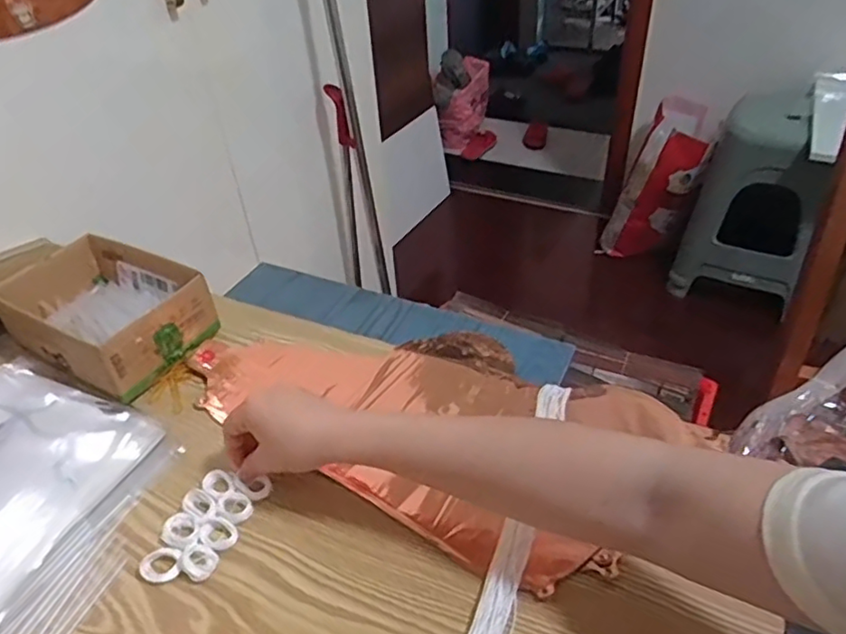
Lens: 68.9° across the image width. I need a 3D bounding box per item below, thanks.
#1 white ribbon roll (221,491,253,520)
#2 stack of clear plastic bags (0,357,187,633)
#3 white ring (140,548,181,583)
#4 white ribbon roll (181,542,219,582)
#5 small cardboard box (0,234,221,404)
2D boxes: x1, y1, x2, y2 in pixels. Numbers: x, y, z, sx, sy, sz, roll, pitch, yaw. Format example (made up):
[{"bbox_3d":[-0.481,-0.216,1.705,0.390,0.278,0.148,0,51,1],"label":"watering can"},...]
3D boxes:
[{"bbox_3d":[-0.143,0.144,0.472,0.022,0.006,0.025,-25,45,-24],"label":"white ribbon roll"},{"bbox_3d":[-0.344,0.134,0.493,0.229,0.017,0.216,13,43,19],"label":"stack of clear plastic bags"},{"bbox_3d":[-0.185,0.176,0.437,0.027,0.008,0.022,-8,40,-5],"label":"white ring"},{"bbox_3d":[-0.160,0.172,0.439,0.022,0.010,0.029,-34,49,-31],"label":"white ribbon roll"},{"bbox_3d":[-0.316,-0.007,0.617,0.188,0.069,0.122,19,45,25],"label":"small cardboard box"}]

